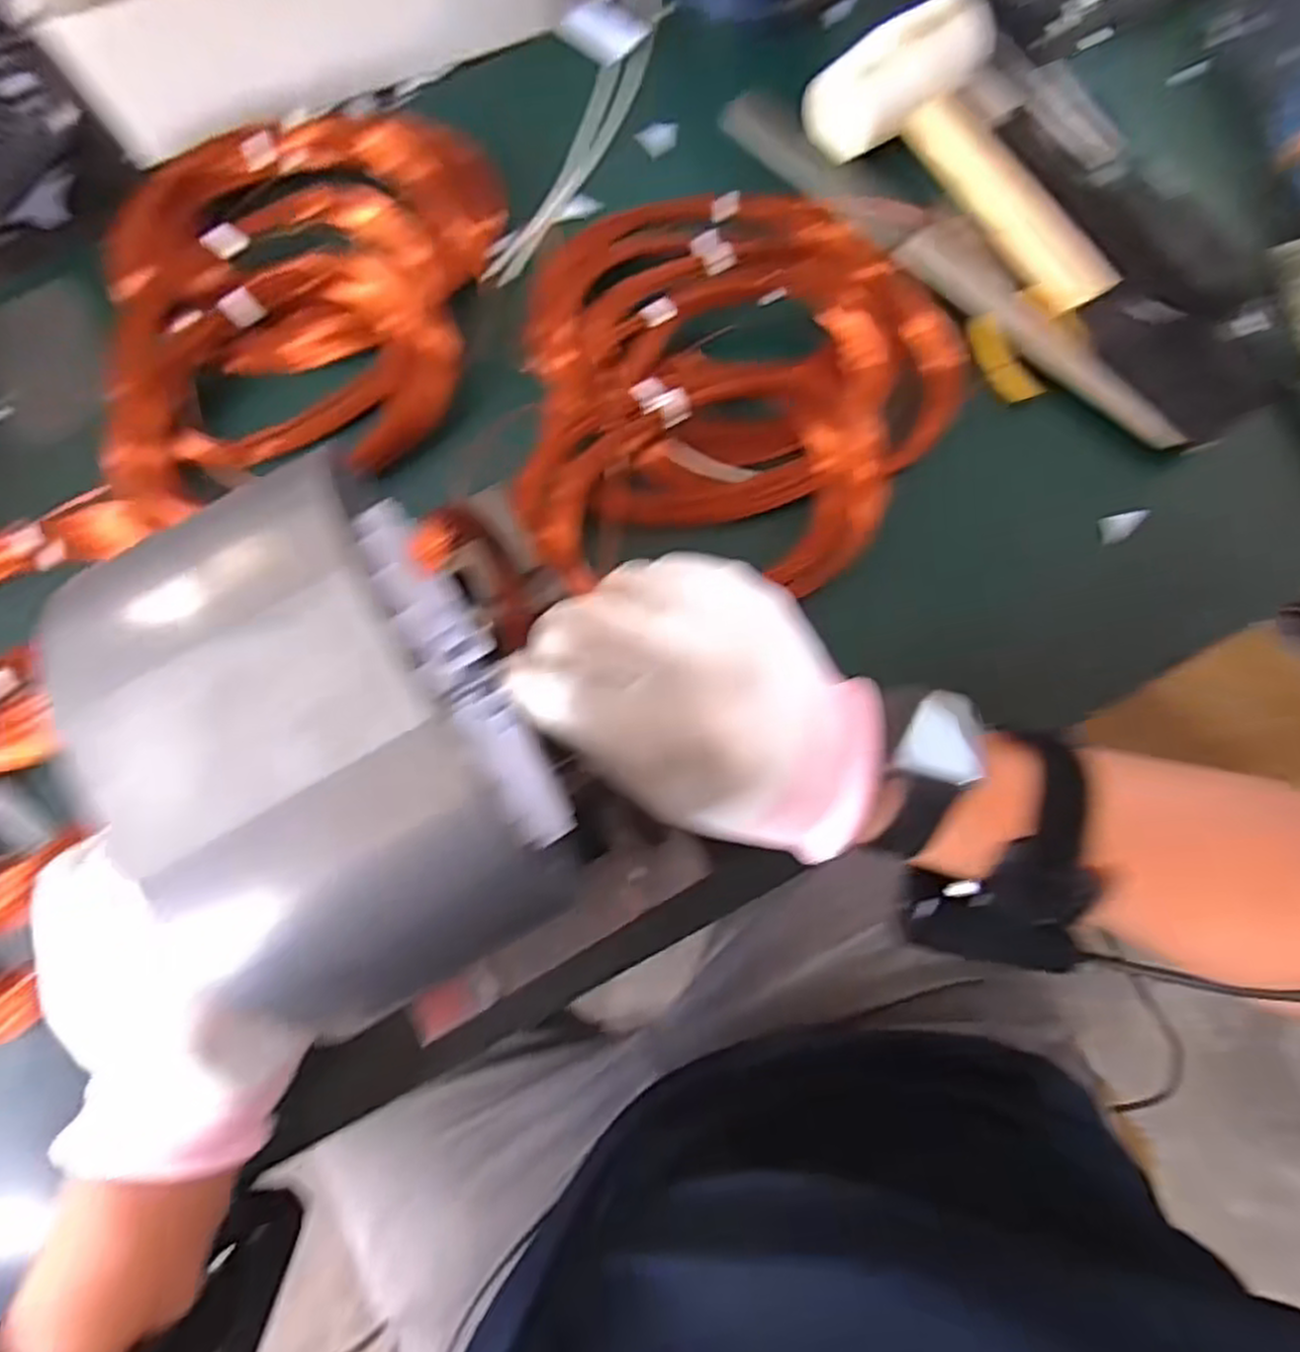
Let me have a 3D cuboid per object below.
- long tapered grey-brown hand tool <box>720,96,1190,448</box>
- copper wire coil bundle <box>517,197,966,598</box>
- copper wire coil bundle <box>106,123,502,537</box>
[{"bbox_3d":[0.146,-0.208,0.387,0.281,0.010,0.023,43,90,9],"label":"long tapered grey-brown hand tool"},{"bbox_3d":[0.045,-0.147,0.368,0.203,0.026,0.206,0,81,0],"label":"copper wire coil bundle"},{"bbox_3d":[-0.173,-0.191,0.374,0.193,0.037,0.196,-6,81,-1],"label":"copper wire coil bundle"}]

